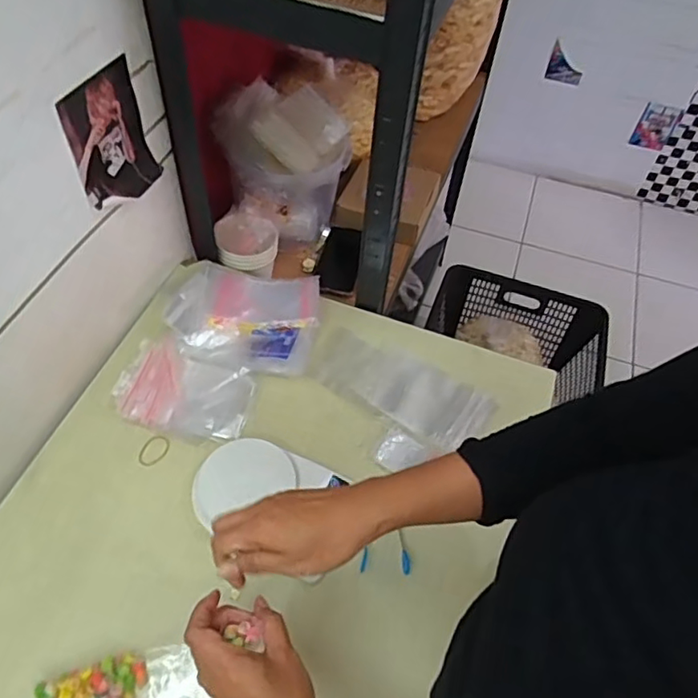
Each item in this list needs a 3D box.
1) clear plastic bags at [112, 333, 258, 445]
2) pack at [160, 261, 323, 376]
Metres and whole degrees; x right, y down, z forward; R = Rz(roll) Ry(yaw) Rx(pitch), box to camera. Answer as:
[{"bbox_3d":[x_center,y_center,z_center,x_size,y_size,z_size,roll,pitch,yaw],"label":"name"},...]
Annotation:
[{"bbox_3d":[-0.215,0.056,0.780,0.170,0.027,0.115,20,64,-2],"label":"clear plastic bags"},{"bbox_3d":[-0.146,-0.051,0.846,0.200,0.033,0.163,11,54,3],"label":"pack"}]

